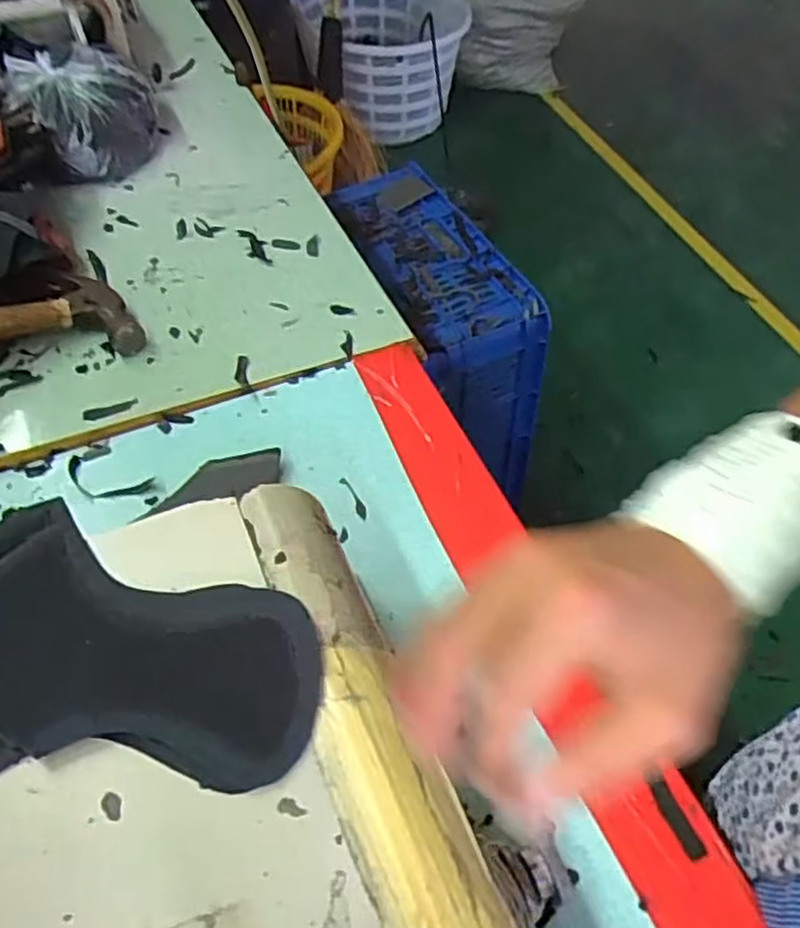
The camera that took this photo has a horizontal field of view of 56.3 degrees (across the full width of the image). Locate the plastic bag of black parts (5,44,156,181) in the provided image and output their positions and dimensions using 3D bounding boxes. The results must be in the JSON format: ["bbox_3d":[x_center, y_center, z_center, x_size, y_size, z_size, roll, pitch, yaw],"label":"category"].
[{"bbox_3d":[-0.345,-0.391,0.824,0.138,0.086,0.163,-20,54,-13],"label":"plastic bag of black parts"}]

